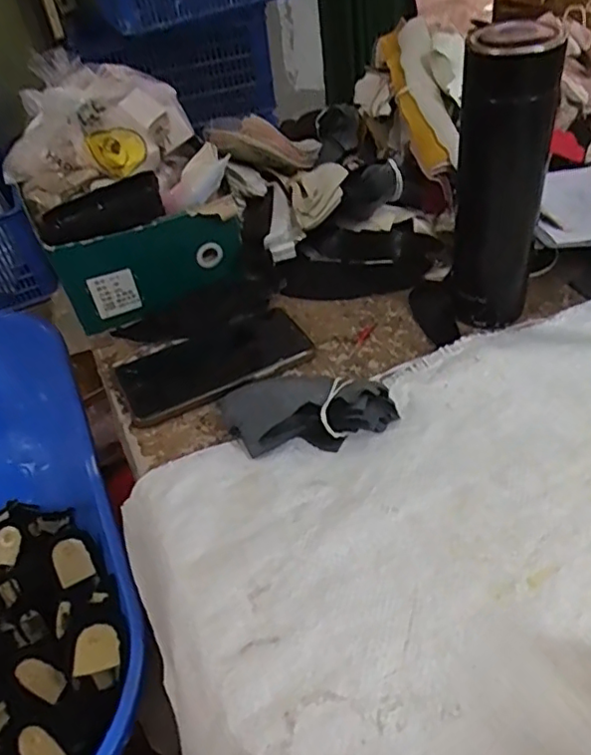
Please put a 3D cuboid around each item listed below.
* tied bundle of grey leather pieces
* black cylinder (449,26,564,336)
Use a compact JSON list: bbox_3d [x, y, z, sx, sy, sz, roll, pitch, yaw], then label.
[{"bbox_3d":[0.008,0.025,0.445,0.129,0.035,0.054,-3,43,4],"label":"tied bundle of grey leather pieces"},{"bbox_3d":[0.157,-0.141,0.462,0.062,0.223,0.053,8,45,16],"label":"black cylinder"}]

